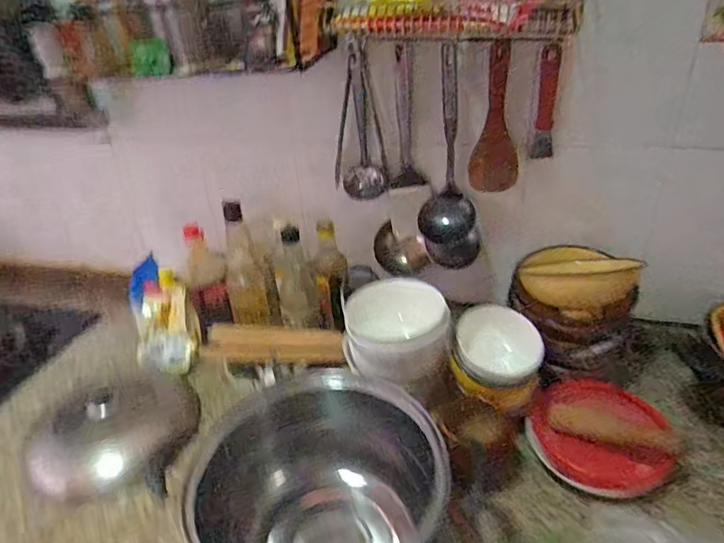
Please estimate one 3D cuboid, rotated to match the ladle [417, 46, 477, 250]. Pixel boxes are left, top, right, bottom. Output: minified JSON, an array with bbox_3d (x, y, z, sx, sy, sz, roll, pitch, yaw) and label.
[{"bbox_3d":[0.142,-0.199,0.846,0.093,0.317,0.034,-2,31,6],"label":"ladle"}]

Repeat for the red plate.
[{"bbox_3d":[0.316,0.218,0.668,0.140,0.029,0.179,-39,31,-13],"label":"red plate"}]

